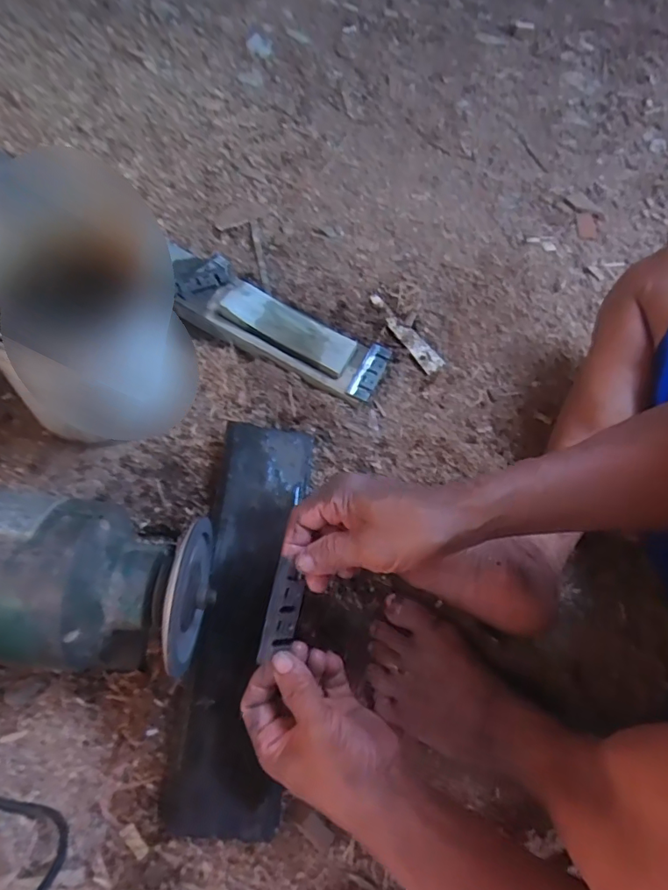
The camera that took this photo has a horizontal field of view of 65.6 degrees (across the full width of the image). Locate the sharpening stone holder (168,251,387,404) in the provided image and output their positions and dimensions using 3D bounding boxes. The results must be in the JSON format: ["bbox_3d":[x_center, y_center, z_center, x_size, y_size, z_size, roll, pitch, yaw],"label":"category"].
[{"bbox_3d":[-0.065,-0.152,0.673,0.287,0.052,0.097,28,66,10],"label":"sharpening stone holder"}]

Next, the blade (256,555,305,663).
[{"bbox_3d":[-0.037,0.124,0.394,0.026,0.006,0.074,15,84,-23],"label":"blade"}]

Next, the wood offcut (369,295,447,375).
[{"bbox_3d":[0.097,-0.156,0.712,0.027,0.011,0.147,-28,69,-16],"label":"wood offcut"}]

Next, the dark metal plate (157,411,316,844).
[{"bbox_3d":[-0.087,0.153,0.518,0.107,0.038,0.386,5,66,-3],"label":"dark metal plate"}]

